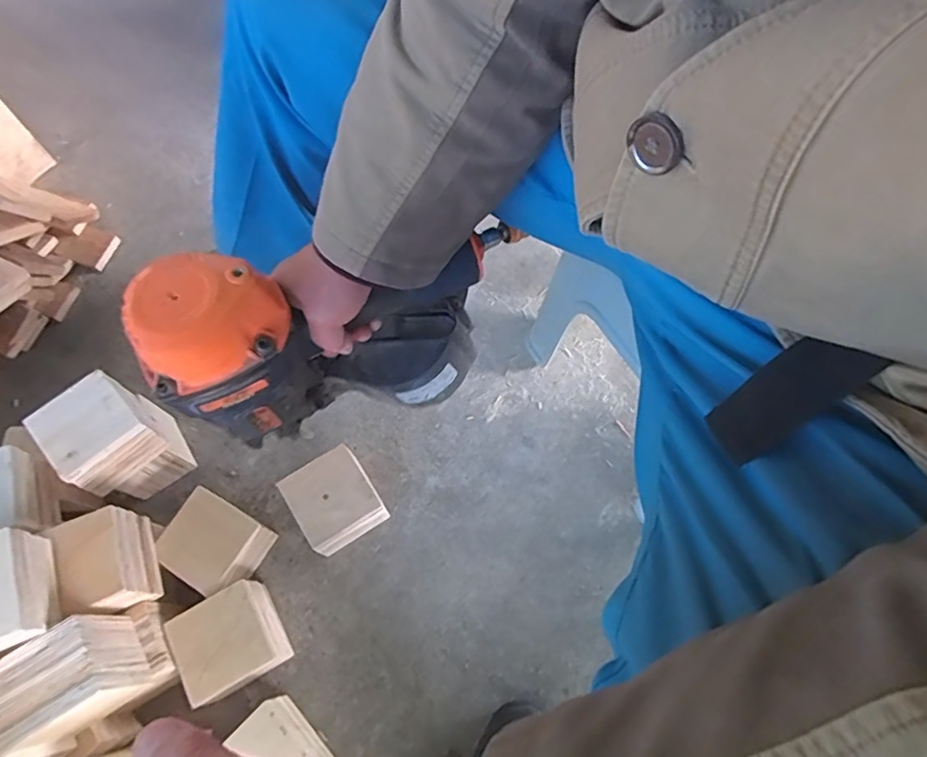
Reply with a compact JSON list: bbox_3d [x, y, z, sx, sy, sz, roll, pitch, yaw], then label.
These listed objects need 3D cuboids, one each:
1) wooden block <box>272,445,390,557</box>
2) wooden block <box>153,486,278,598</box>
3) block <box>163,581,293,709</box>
[{"bbox_3d":[-0.159,0.154,0.710,0.095,0.084,0.096,-32,70,-12],"label":"wooden block"},{"bbox_3d":[-0.302,0.203,0.698,0.098,0.087,0.097,28,70,12],"label":"wooden block"},{"bbox_3d":[-0.263,0.303,0.658,0.106,0.087,0.101,-27,69,-11],"label":"block"}]

